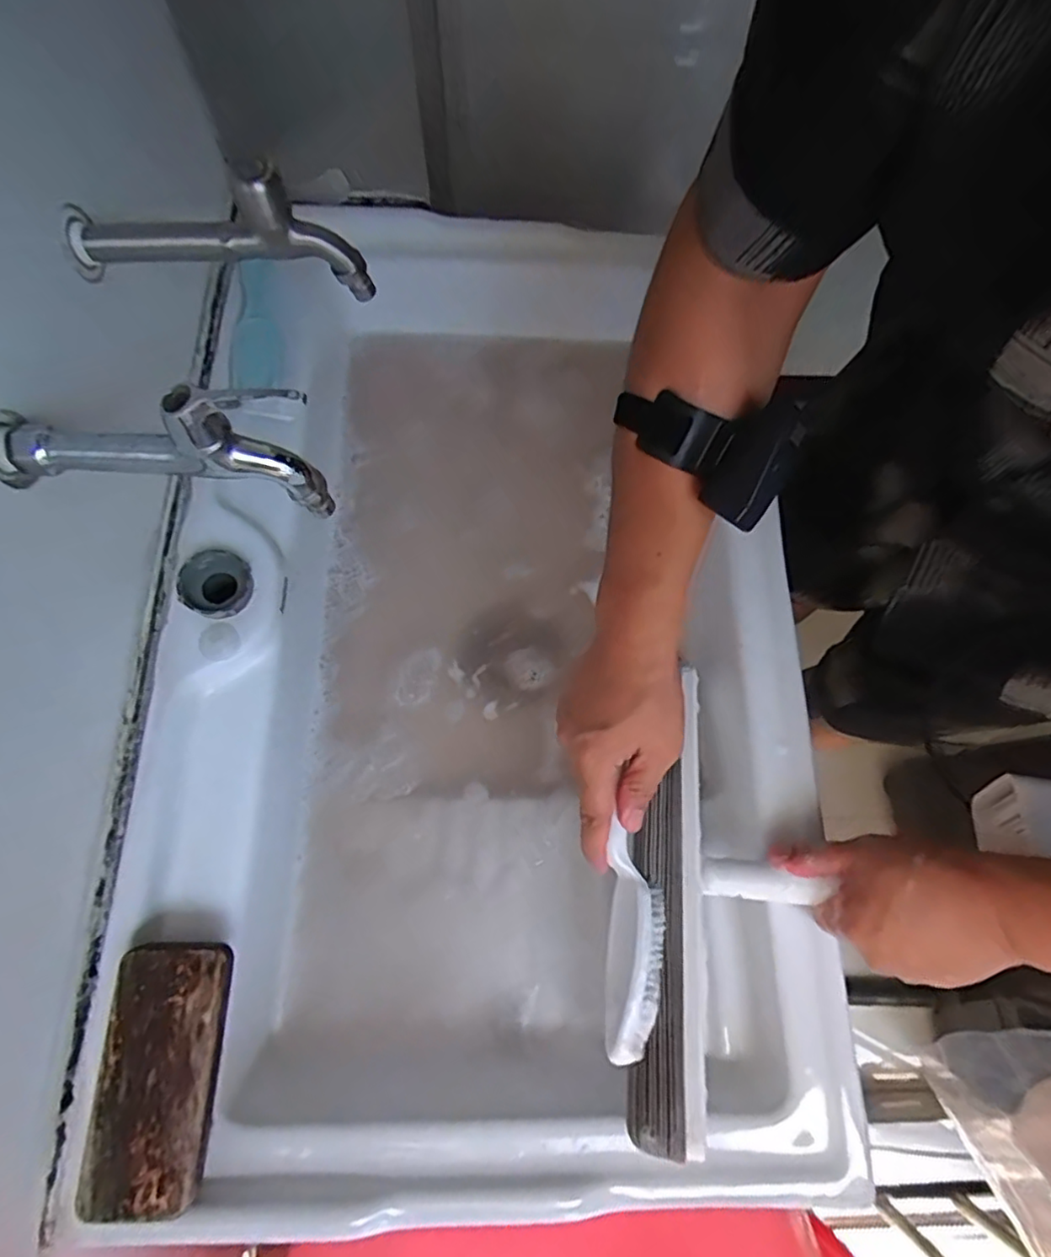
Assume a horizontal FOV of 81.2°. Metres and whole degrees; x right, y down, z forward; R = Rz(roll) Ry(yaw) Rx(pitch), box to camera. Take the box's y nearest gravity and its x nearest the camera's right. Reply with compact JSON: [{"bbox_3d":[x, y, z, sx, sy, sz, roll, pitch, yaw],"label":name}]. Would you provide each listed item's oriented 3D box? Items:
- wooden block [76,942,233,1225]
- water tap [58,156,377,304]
[{"bbox_3d":[-0.219,0.265,0.365,0.066,0.013,0.138,4,72,0],"label":"wooden block"},{"bbox_3d":[-0.194,-0.240,0.377,0.175,0.082,0.030,-1,72,-1],"label":"water tap"}]

